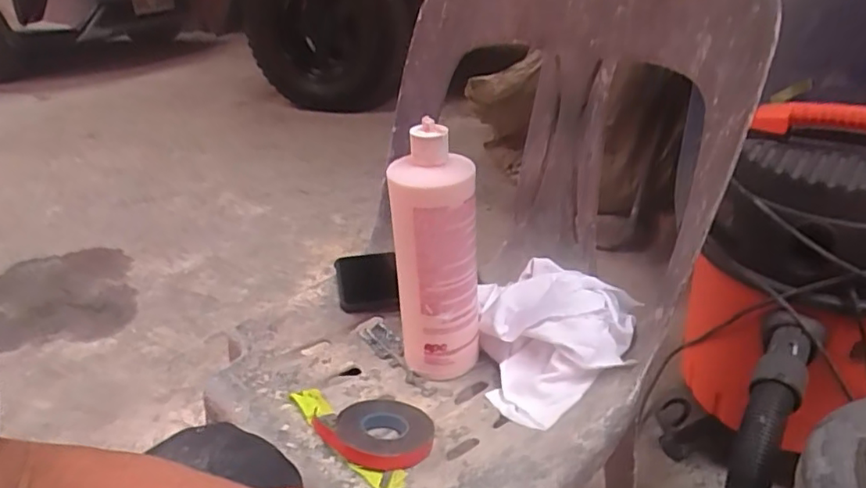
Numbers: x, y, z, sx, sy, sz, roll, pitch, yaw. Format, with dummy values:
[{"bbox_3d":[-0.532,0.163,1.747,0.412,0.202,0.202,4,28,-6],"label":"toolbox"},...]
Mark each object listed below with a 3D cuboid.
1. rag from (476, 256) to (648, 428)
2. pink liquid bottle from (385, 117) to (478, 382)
[{"bbox_3d":[0.116,0.091,0.580,0.162,0.063,0.181,5,30,14],"label":"rag"},{"bbox_3d":[0.002,0.015,0.538,0.071,0.236,0.064,15,33,29],"label":"pink liquid bottle"}]

